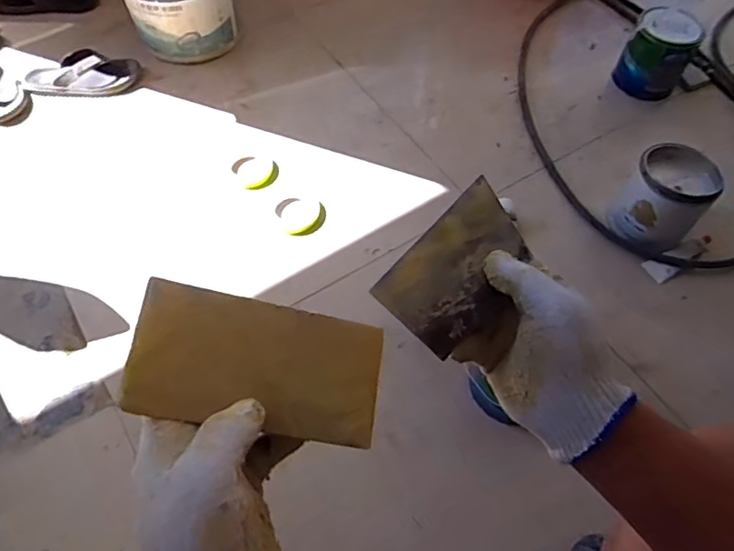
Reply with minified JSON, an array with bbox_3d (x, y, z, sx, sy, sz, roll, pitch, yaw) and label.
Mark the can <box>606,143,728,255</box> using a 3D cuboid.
[{"bbox_3d":[0.610,-0.157,1.142,0.155,0.160,0.164,34,64,18],"label":"can"}]

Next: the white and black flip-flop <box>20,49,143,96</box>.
[{"bbox_3d":[-0.704,-0.493,1.357,0.280,0.062,0.095,-5,59,-4],"label":"white and black flip-flop"}]

